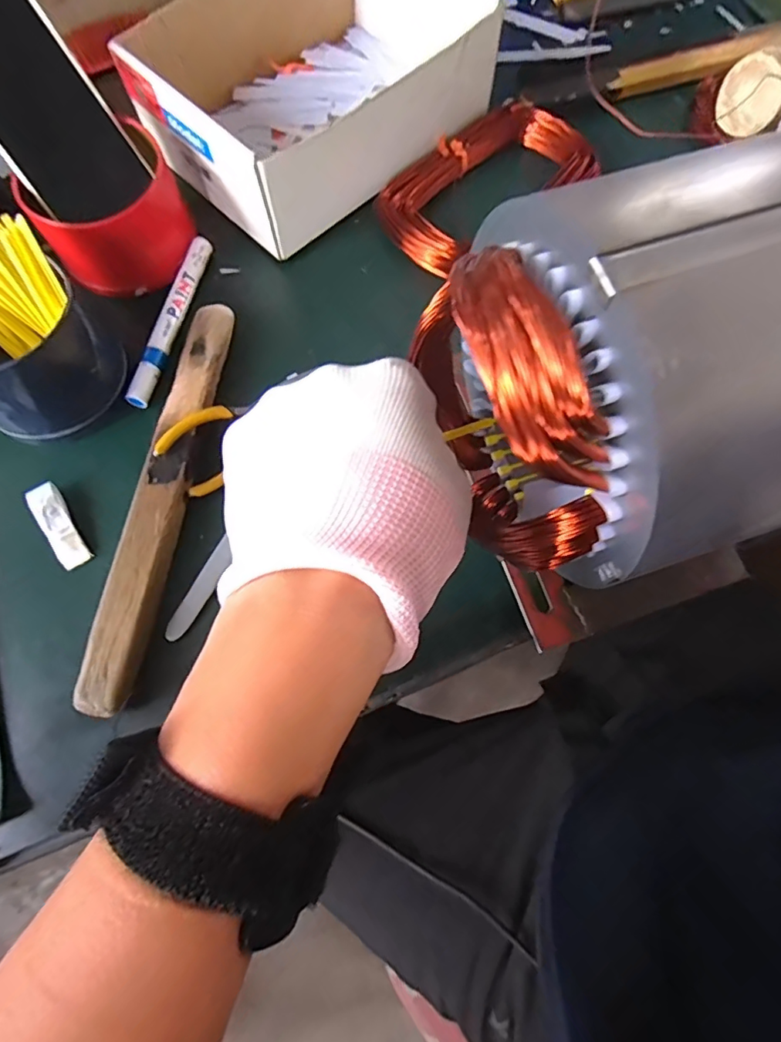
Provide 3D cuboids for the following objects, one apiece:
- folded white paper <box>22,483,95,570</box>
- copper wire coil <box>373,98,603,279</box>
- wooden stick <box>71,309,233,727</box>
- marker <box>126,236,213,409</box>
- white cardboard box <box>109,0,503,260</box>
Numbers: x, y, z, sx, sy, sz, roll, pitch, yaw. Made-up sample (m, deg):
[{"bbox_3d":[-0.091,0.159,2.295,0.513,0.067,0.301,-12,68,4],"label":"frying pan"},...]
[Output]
[{"bbox_3d":[-0.216,0.003,0.336,0.019,0.012,0.058,-31,75,-9],"label":"folded white paper"},{"bbox_3d":[0.070,-0.269,0.411,0.175,0.020,0.097,-38,76,-11],"label":"copper wire coil"},{"bbox_3d":[-0.146,-0.022,0.337,0.037,0.023,0.273,8,73,3],"label":"wooden stick"},{"bbox_3d":[-0.160,-0.147,0.380,0.015,0.016,0.142,12,73,4],"label":"marker"},{"bbox_3d":[-0.059,-0.351,0.408,0.181,0.074,0.241,44,78,12],"label":"white cardboard box"}]

